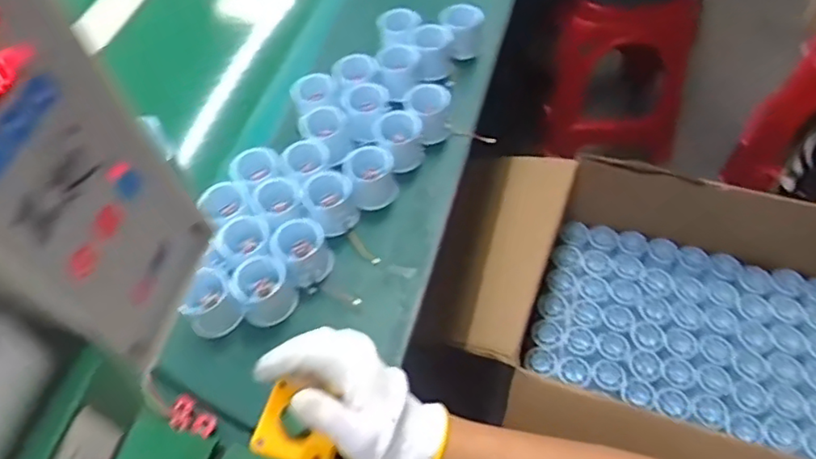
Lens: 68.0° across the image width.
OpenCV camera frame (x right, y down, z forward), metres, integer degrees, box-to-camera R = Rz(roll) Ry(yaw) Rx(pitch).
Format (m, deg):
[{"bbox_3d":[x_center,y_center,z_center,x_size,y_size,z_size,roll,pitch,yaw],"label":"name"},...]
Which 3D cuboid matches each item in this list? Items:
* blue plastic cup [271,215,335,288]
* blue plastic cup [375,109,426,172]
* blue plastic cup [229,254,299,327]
[{"bbox_3d":[-0.110,0.026,0.638,0.056,0.051,0.056,-22,56,-9],"label":"blue plastic cup"},{"bbox_3d":[-0.010,-0.103,0.719,0.053,0.053,0.060,-24,56,-10],"label":"blue plastic cup"},{"bbox_3d":[-0.146,0.061,0.617,0.055,0.054,0.049,-22,56,-9],"label":"blue plastic cup"}]

